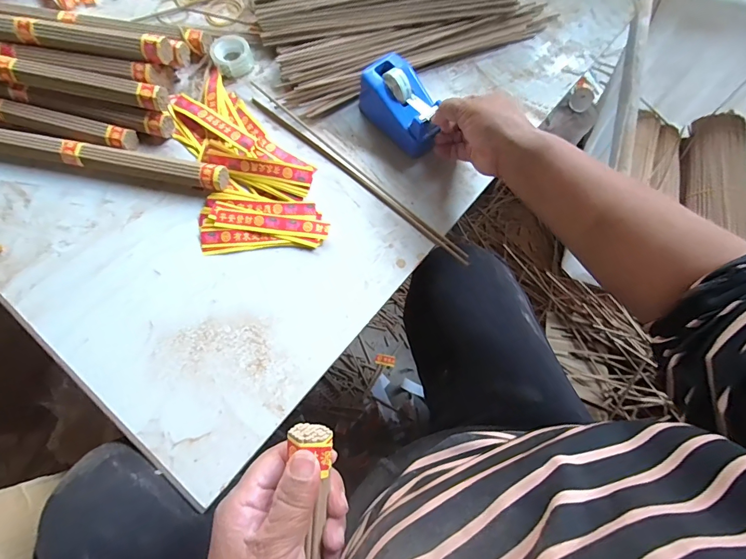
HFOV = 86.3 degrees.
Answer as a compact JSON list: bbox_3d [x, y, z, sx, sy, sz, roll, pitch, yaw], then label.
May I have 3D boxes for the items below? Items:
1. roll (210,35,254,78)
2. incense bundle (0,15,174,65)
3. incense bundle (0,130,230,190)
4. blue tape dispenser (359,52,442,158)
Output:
[{"bbox_3d":[-0.171,-0.271,0.482,0.046,0.019,0.046,0,73,-1],"label":"roll"},{"bbox_3d":[-0.377,-0.274,0.433,0.310,0.023,0.030,9,73,2],"label":"incense bundle"},{"bbox_3d":[-0.314,-0.138,0.435,0.311,0.022,0.030,10,73,2],"label":"incense bundle"},{"bbox_3d":[0.035,-0.194,0.438,0.054,0.056,0.099,-40,78,-12],"label":"blue tape dispenser"}]

